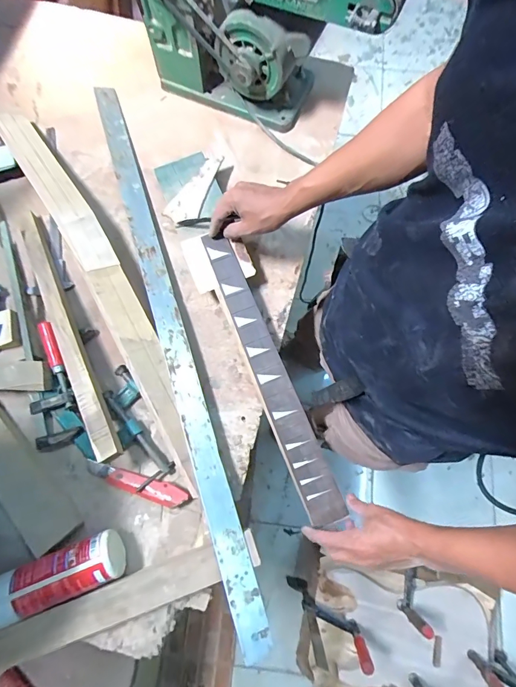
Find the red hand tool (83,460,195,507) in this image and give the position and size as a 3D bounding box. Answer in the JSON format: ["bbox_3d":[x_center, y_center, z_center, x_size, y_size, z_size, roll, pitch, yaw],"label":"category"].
[{"bbox_3d":[-0.194,0.221,0.603,0.181,0.030,0.031,17,75,6],"label":"red hand tool"}]

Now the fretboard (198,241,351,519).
[{"bbox_3d":[0.020,0.048,0.612,0.055,0.014,0.483,-22,82,-6],"label":"fretboard"}]

